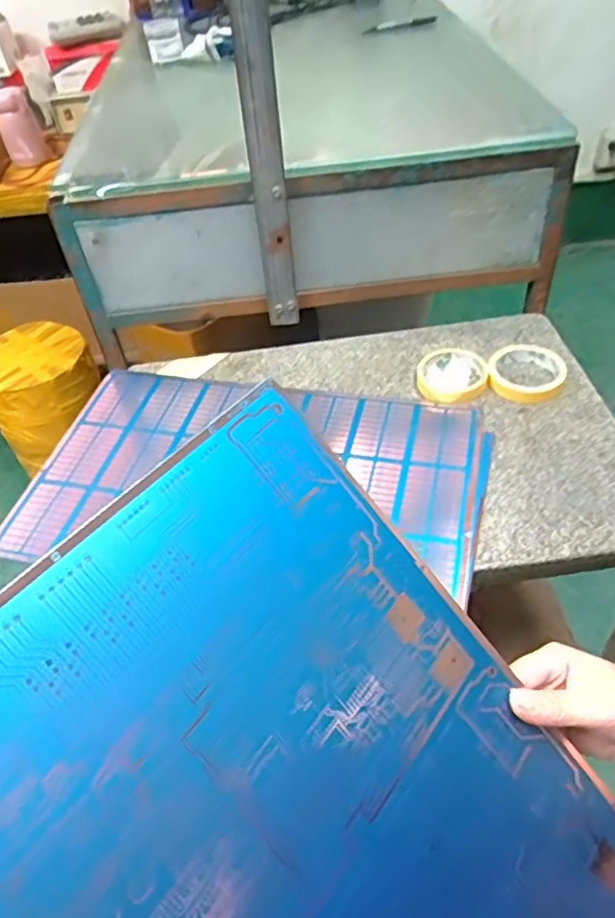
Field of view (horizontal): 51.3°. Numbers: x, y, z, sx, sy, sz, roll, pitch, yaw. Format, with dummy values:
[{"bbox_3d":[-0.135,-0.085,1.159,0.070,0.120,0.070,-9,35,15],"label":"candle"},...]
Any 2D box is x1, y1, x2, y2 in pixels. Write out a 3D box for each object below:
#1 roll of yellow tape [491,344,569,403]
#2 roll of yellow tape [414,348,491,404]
[{"bbox_3d":[0.294,-0.119,0.854,0.099,0.022,0.105,-3,46,4],"label":"roll of yellow tape"},{"bbox_3d":[0.189,-0.115,0.855,0.090,0.021,0.093,-3,46,4],"label":"roll of yellow tape"}]

